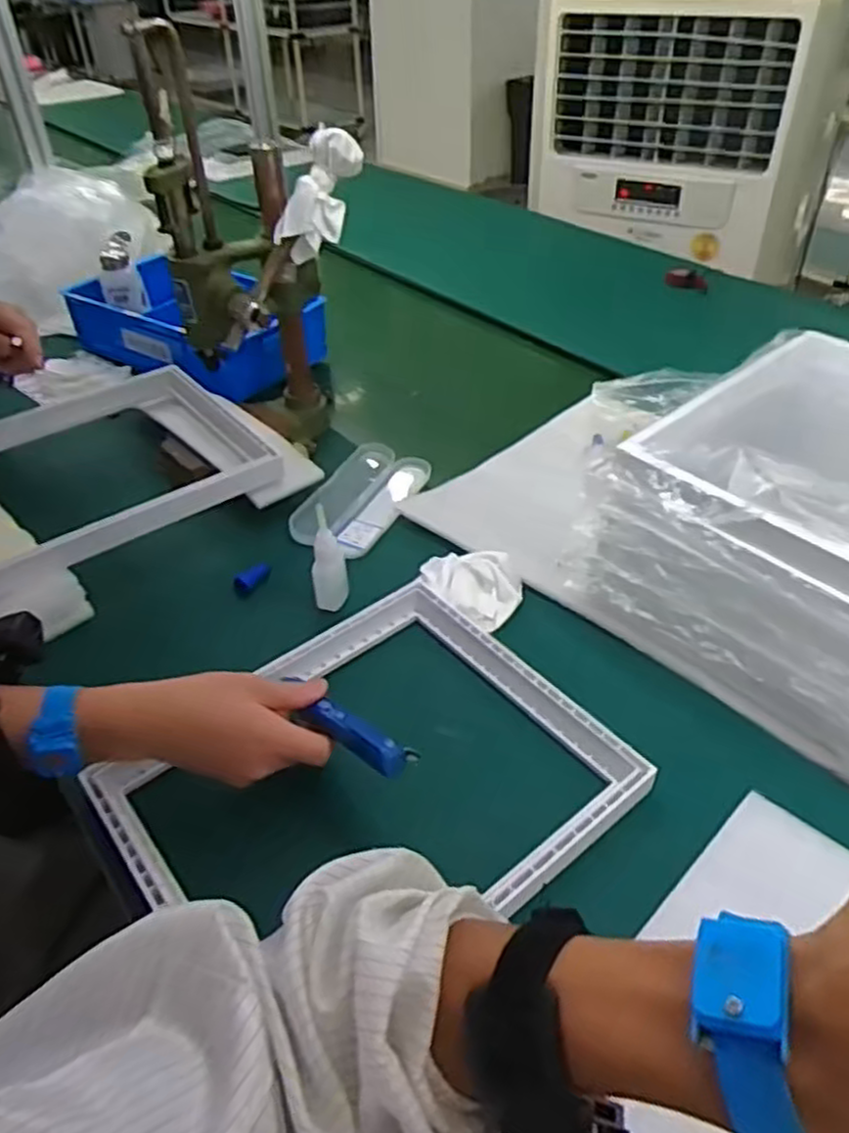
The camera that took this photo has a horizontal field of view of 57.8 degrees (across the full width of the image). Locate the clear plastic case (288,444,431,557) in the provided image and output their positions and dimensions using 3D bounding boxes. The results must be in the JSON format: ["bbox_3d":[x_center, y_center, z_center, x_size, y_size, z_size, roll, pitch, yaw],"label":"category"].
[{"bbox_3d":[-0.064,-0.076,0.827,0.086,0.031,0.173,18,44,22],"label":"clear plastic case"}]

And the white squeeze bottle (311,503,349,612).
[{"bbox_3d":[-0.087,-0.003,0.698,0.025,0.105,0.029,12,43,16],"label":"white squeeze bottle"}]

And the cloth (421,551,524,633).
[{"bbox_3d":[0.044,0.022,0.713,0.092,0.032,0.075,3,41,5],"label":"cloth"}]

